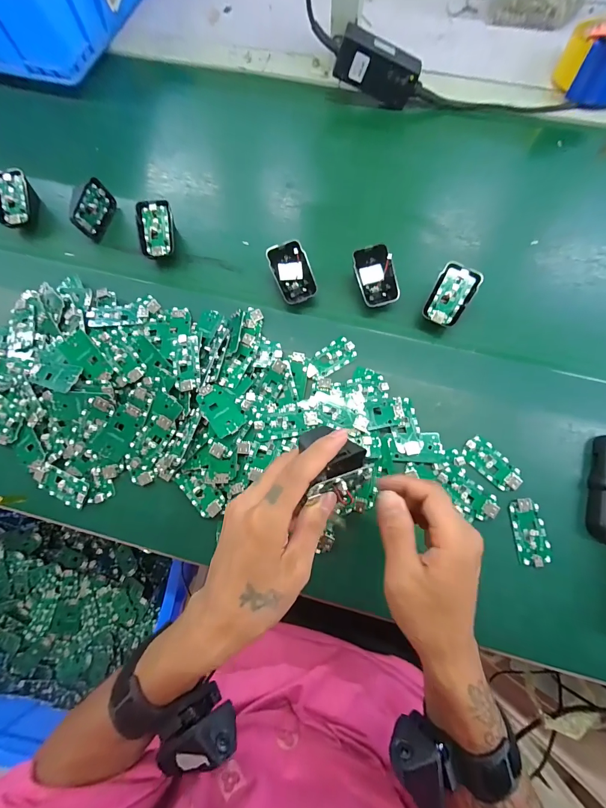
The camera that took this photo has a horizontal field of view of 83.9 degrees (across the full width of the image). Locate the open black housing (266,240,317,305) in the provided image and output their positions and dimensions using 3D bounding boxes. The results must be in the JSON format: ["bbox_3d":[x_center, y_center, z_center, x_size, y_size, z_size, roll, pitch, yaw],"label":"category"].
[{"bbox_3d":[-0.012,-0.158,0.406,0.042,0.012,0.069,-21,102,5],"label":"open black housing"}]

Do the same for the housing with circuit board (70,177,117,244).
[{"bbox_3d":[-0.277,-0.257,0.447,0.020,0.051,0.073,15,75,5],"label":"housing with circuit board"}]

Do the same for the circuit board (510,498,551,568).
[{"bbox_3d":[0.231,0.130,0.343,0.031,0.007,0.064,-6,74,-1],"label":"circuit board"}]

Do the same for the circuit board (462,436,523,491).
[{"bbox_3d":[0.202,0.064,0.358,0.064,0.004,0.032,41,79,11],"label":"circuit board"}]

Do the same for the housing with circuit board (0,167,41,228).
[{"bbox_3d":[-0.388,-0.270,0.457,0.045,0.048,0.070,5,75,2],"label":"housing with circuit board"}]

